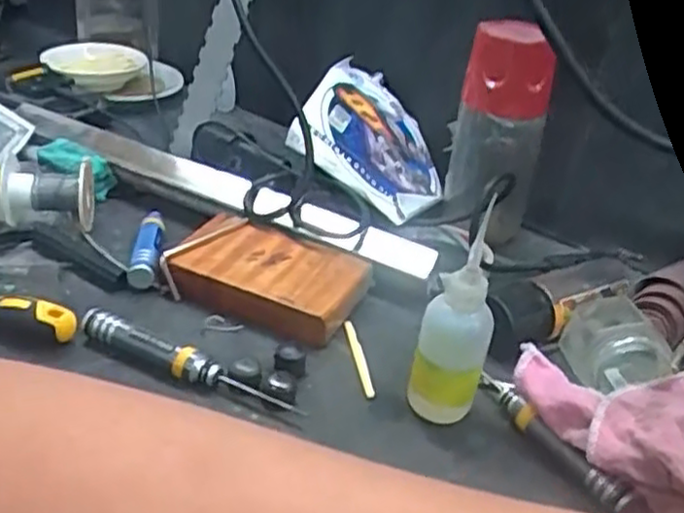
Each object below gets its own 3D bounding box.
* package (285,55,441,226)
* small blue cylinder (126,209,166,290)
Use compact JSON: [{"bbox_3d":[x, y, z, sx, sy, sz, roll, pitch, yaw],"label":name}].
[{"bbox_3d":[0.028,-0.090,0.598,0.129,0.019,0.153,41,39,-15],"label":"package"},{"bbox_3d":[-0.134,-0.009,0.513,0.017,0.018,0.085,3,31,-7],"label":"small blue cylinder"}]

